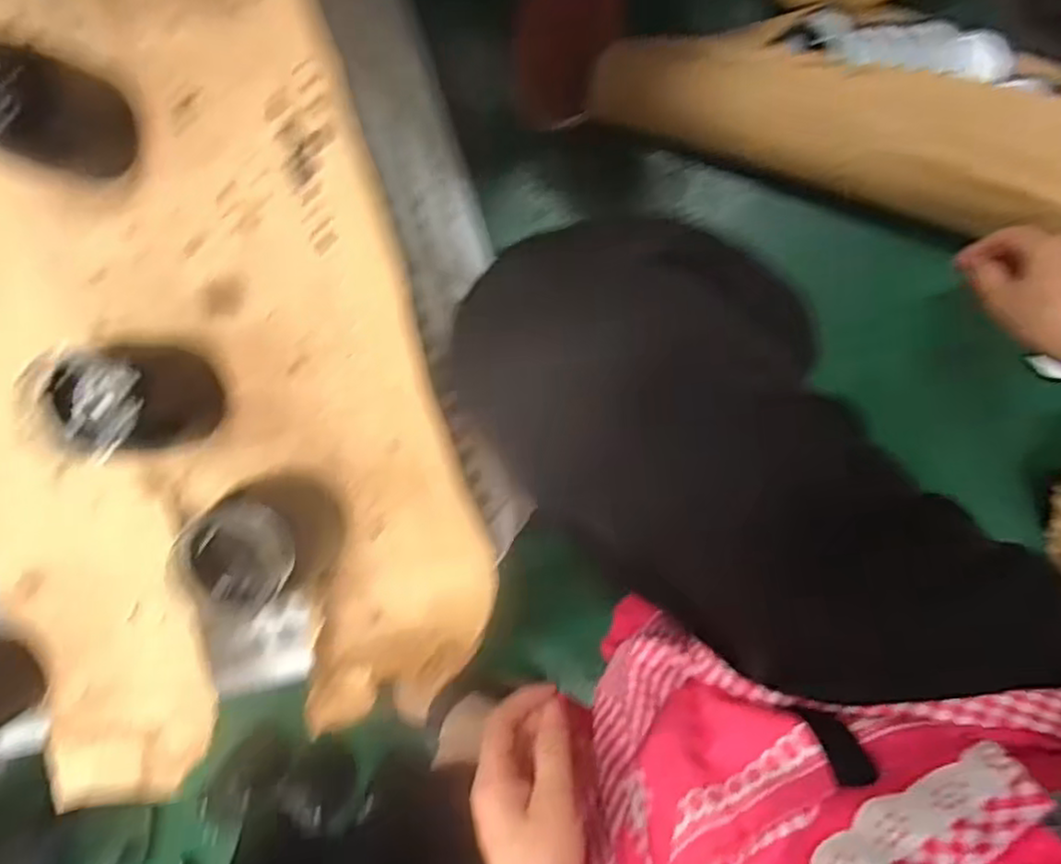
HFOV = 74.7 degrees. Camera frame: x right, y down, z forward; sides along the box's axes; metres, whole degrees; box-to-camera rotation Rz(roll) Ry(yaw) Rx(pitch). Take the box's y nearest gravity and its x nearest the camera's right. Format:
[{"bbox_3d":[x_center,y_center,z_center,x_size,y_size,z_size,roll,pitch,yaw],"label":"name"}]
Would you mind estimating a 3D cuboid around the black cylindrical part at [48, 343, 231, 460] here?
[{"bbox_3d":[-0.217,-0.018,0.383,0.050,0.088,0.055,1,95,7],"label":"black cylindrical part"}]

